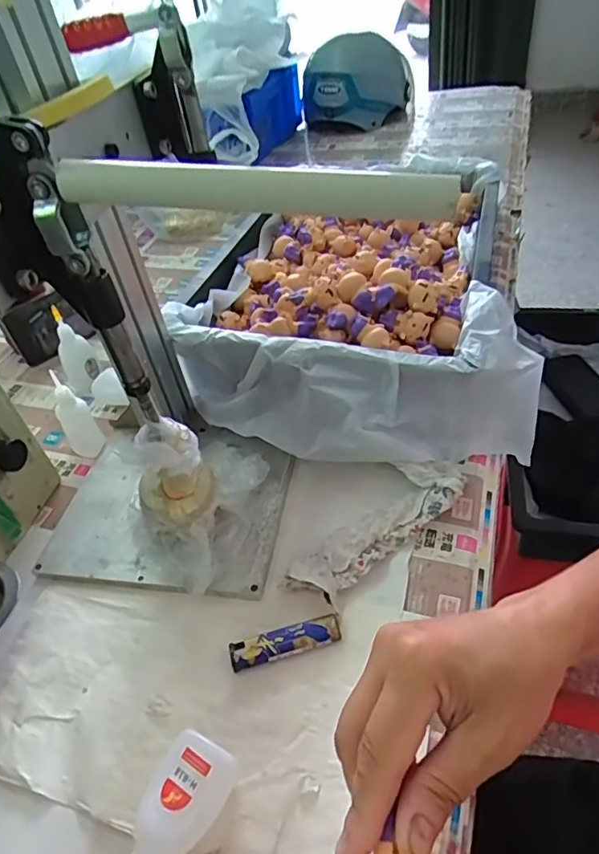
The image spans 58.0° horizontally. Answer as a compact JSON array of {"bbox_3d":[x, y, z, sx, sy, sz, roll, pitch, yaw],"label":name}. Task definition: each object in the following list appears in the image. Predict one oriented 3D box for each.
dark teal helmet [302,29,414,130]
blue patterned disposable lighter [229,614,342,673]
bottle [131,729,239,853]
[{"bbox_3d":[0.131,-0.754,1.176,0.243,0.177,0.179,-5,44,5],"label":"dark teal helmet"},{"bbox_3d":[-0.010,0.157,0.393,0.080,0.010,0.020,-13,45,-7],"label":"blue patterned disposable lighter"},{"bbox_3d":[-0.076,0.234,0.311,0.042,0.028,0.099,18,50,23],"label":"bottle"}]

